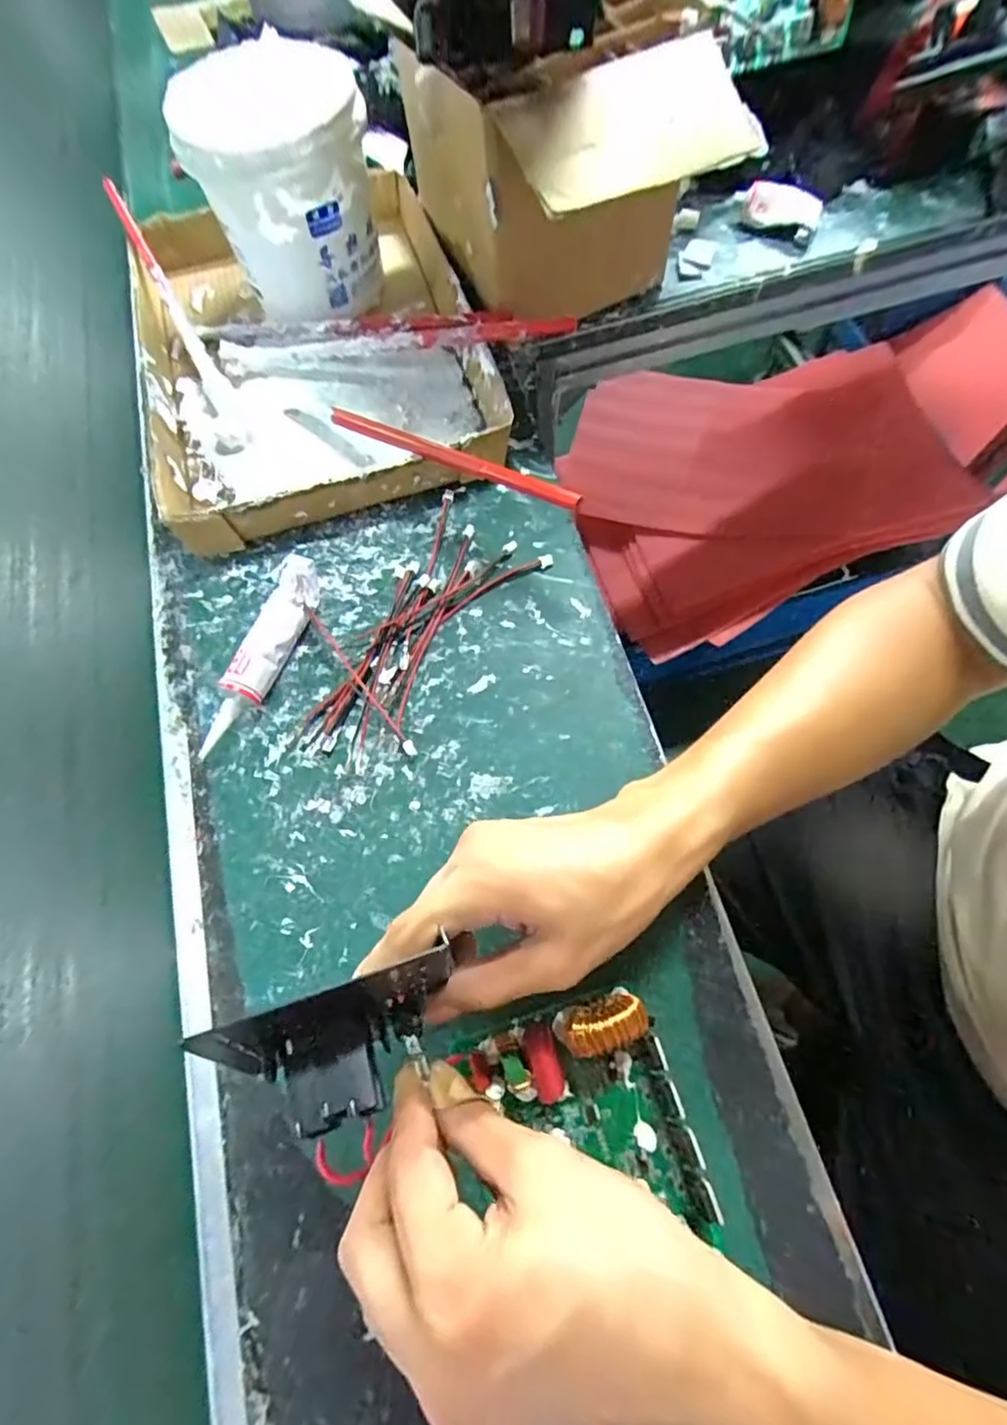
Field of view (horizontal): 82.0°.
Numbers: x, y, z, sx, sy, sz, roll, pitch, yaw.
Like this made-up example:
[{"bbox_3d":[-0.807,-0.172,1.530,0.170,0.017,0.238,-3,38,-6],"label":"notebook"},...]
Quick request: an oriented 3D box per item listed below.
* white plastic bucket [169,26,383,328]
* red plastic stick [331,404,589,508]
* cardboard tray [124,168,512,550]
[{"bbox_3d":[-0.149,-0.379,0.417,0.122,0.124,0.118,-7,70,2],"label":"white plastic bucket"},{"bbox_3d":[-0.039,-0.160,0.357,0.208,0.010,0.008,32,74,29],"label":"red plastic stick"},{"bbox_3d":[-0.149,-0.284,0.435,0.237,0.039,0.320,-17,70,-2],"label":"cardboard tray"}]

